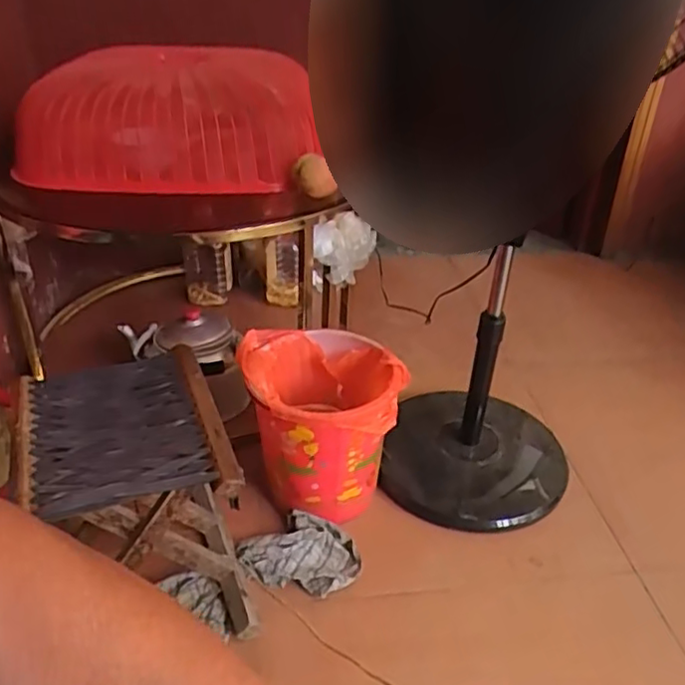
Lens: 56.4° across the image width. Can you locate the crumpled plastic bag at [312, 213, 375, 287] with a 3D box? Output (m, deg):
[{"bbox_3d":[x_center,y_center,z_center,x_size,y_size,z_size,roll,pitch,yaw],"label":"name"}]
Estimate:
[{"bbox_3d":[0.002,-0.164,1.181,0.066,0.122,0.101,21,37,27],"label":"crumpled plastic bag"}]

